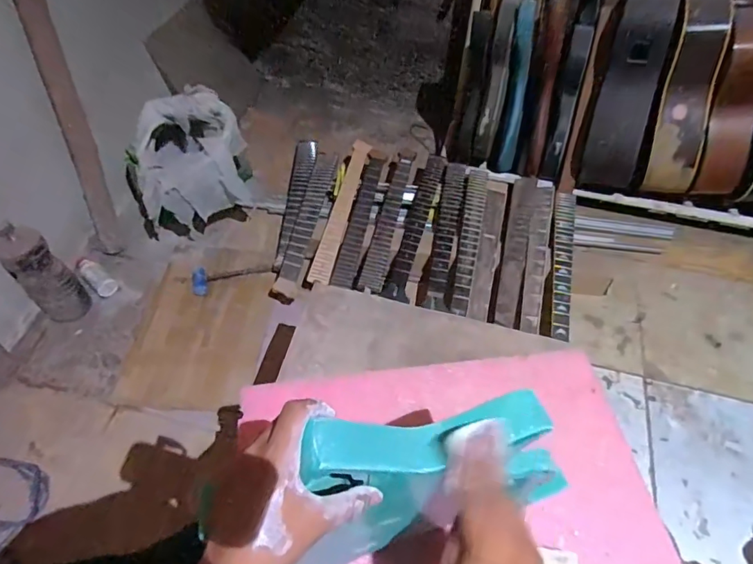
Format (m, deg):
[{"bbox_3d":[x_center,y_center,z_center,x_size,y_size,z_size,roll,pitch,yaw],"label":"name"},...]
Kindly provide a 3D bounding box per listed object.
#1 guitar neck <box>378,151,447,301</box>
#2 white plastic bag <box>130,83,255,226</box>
[{"bbox_3d":[0.118,-0.171,1.353,0.066,0.044,0.515,15,55,9],"label":"guitar neck"},{"bbox_3d":[-0.490,-0.288,1.323,0.289,0.338,0.189,-23,58,-17],"label":"white plastic bag"}]

